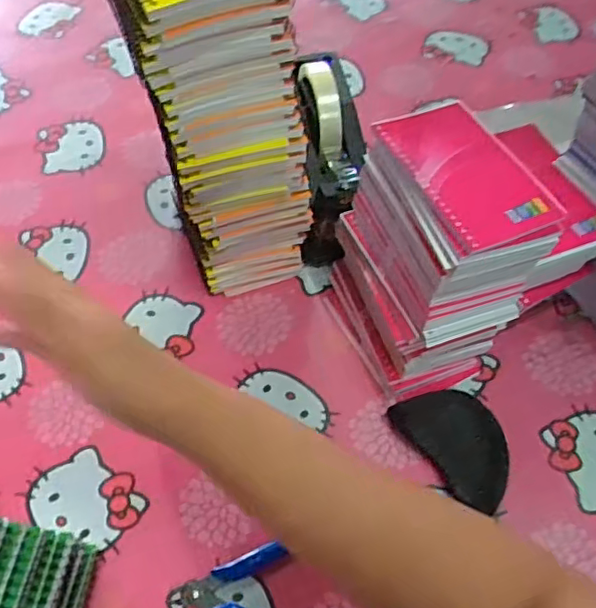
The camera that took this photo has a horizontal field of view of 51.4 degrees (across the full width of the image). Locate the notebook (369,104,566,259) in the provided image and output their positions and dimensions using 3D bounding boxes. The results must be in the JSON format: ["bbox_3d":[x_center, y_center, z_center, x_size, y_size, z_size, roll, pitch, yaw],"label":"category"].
[{"bbox_3d":[0.119,-0.097,0.443,0.086,0.010,0.128,-21,60,-15],"label":"notebook"}]

